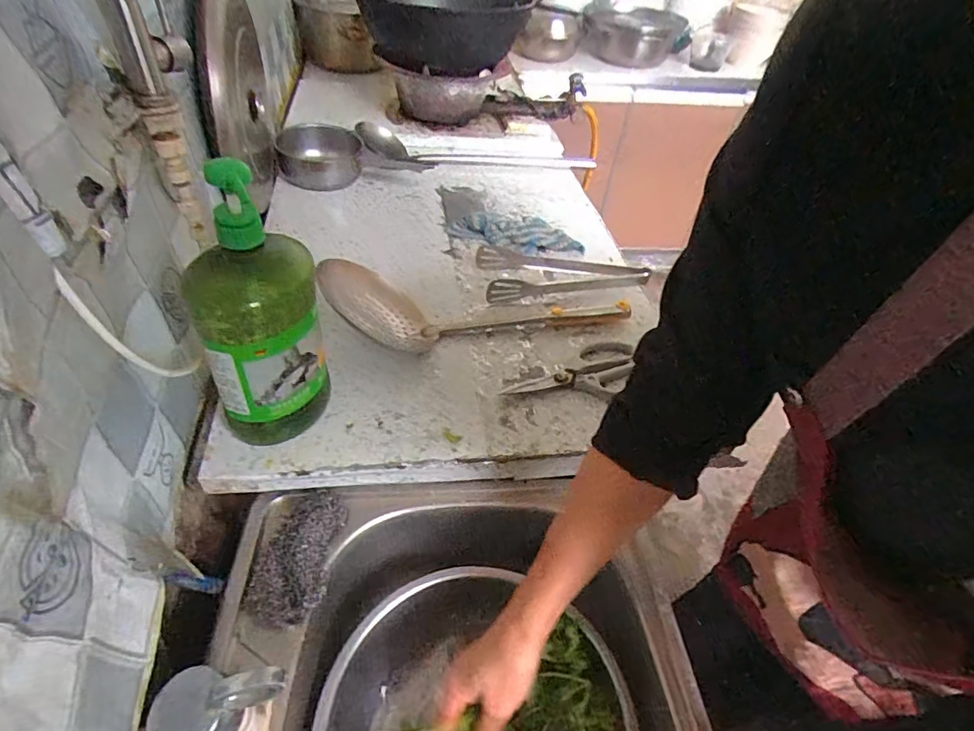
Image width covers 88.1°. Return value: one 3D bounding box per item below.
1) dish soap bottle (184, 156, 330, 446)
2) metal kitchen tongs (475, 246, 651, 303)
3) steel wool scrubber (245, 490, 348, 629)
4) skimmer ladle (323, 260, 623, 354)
[{"bbox_3d":[-0.206,-0.041,0.462,0.098,0.273,0.084,-13,47,-18],"label":"dish soap bottle"},{"bbox_3d":[0.116,-0.154,0.795,0.267,0.032,0.098,-9,47,-17],"label":"metal kitchen tongs"},{"bbox_3d":[-0.182,0.174,0.483,0.067,0.038,0.129,4,44,-1],"label":"steel wool scrubber"},{"bbox_3d":[-0.004,-0.099,0.686,0.419,0.080,0.128,-8,47,-16],"label":"skimmer ladle"}]

